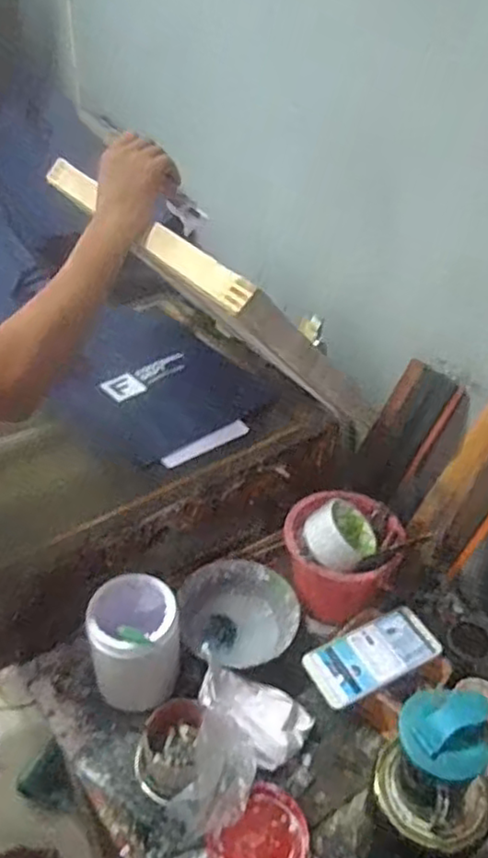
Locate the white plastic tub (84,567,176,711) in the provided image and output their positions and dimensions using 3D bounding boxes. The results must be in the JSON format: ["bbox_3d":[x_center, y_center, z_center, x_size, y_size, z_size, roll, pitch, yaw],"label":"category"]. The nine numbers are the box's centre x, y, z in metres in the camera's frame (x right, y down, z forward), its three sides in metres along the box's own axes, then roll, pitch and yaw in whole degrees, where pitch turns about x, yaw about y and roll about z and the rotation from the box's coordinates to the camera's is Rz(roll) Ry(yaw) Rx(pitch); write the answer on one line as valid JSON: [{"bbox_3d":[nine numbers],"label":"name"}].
[{"bbox_3d":[-0.127,0.260,0.789,0.096,0.165,0.089,1,38,-1],"label":"white plastic tub"}]

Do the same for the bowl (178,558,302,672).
[{"bbox_3d":[-0.010,0.238,0.869,0.144,0.060,0.144,1,38,-1],"label":"bowl"}]

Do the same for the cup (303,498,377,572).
[{"bbox_3d":[0.121,0.136,0.851,0.086,0.049,0.096,49,43,13],"label":"cup"}]

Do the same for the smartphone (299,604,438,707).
[{"bbox_3d":[0.154,0.271,0.806,0.160,0.013,0.079,-17,42,-23],"label":"smartphone"}]

